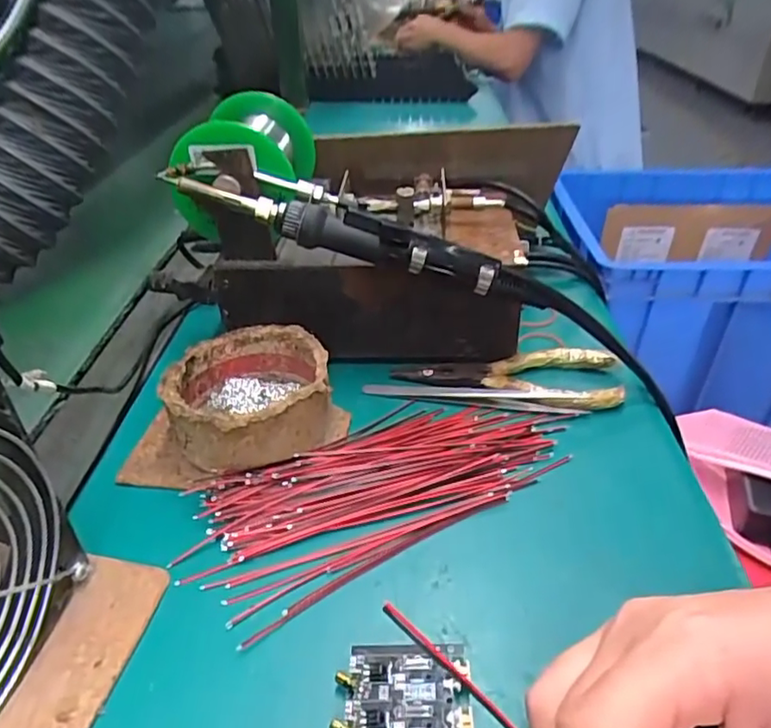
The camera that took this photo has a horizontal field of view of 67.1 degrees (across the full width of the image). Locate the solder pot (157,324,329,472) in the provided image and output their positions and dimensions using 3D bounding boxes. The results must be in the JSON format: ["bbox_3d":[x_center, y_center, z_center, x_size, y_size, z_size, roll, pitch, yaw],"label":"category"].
[{"bbox_3d":[-0.071,0.017,0.308,0.079,0.039,0.081,-4,36,-4],"label":"solder pot"}]

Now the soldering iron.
[{"bbox_3d":[-0.025,-0.074,0.309,0.179,0.024,0.019,16,36,-4],"label":"soldering iron"}]

